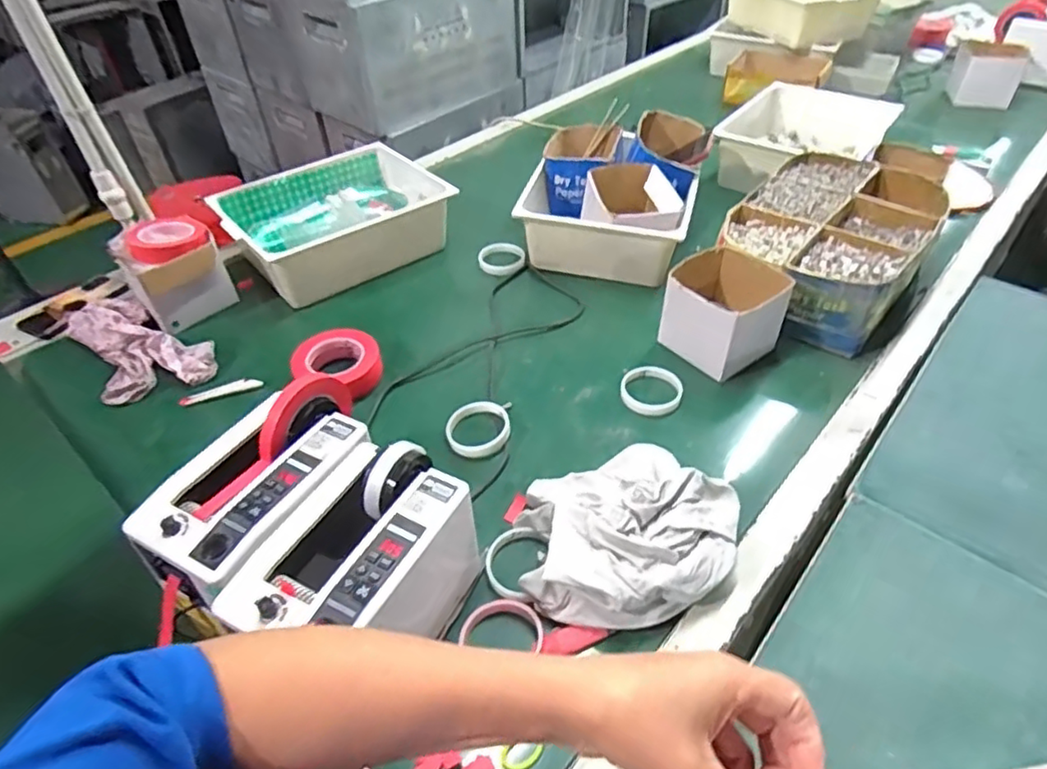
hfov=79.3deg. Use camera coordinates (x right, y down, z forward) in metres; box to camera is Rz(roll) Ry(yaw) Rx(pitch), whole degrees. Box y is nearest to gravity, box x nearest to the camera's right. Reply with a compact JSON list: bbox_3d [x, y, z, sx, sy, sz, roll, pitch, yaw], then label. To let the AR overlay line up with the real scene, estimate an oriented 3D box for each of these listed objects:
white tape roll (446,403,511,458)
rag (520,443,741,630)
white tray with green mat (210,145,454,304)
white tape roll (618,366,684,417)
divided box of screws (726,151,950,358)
[{"bbox_3d":[-0.060,0.060,0.841,0.086,0.019,0.089,-1,44,1],"label":"white tape roll"},{"bbox_3d":[0.114,0.153,0.688,0.243,0.080,0.198,-20,46,-17],"label":"rag"},{"bbox_3d":[-0.343,-0.302,1.164,0.369,0.122,0.274,-28,49,-24],"label":"white tray with green mat"},{"bbox_3d":[0.181,0.005,0.888,0.081,0.014,0.089,-1,44,1],"label":"white tape roll"},{"bbox_3d":[0.507,-0.232,1.049,0.274,0.119,0.406,29,52,29],"label":"divided box of screws"}]

